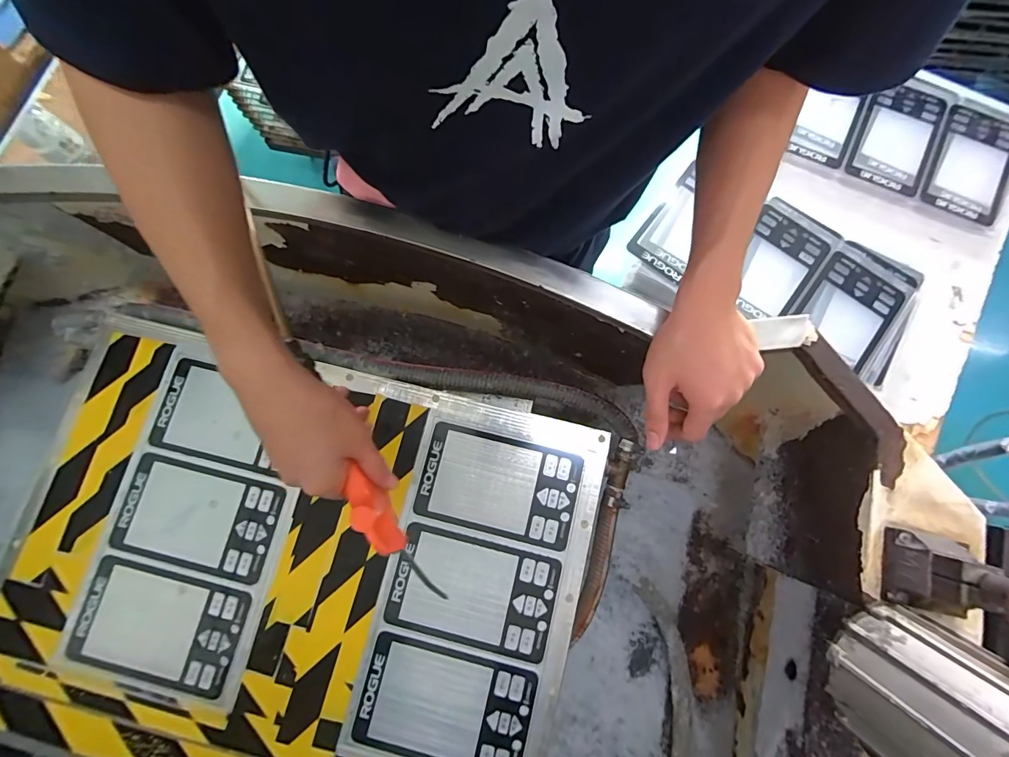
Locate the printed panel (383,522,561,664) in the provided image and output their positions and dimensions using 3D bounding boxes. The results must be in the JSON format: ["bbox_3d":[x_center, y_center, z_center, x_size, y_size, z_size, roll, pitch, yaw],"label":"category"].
[{"bbox_3d":[-0.037,0.248,0.505,0.185,0.004,0.115,13,80,3],"label":"printed panel"}]

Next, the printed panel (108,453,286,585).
[{"bbox_3d":[-0.372,0.170,0.525,0.190,0.004,0.117,13,80,3],"label":"printed panel"}]

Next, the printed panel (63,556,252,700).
[{"bbox_3d":[-0.401,0.291,0.506,0.189,0.011,0.123,12,80,3],"label":"printed panel"}]

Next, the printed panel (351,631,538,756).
[{"bbox_3d":[-0.067,0.367,0.486,0.186,0.010,0.113,14,80,3],"label":"printed panel"}]

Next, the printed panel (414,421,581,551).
[{"bbox_3d":[-0.007,0.131,0.533,0.187,0.007,0.113,13,80,3],"label":"printed panel"}]

